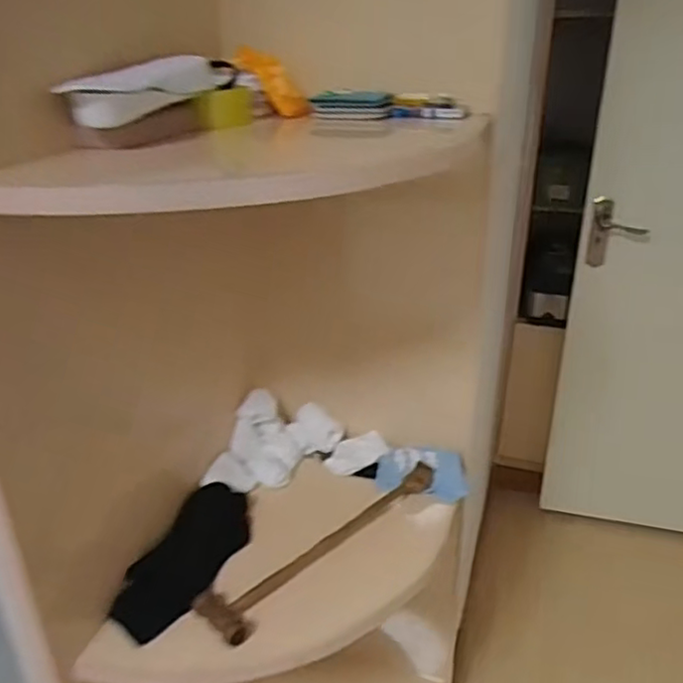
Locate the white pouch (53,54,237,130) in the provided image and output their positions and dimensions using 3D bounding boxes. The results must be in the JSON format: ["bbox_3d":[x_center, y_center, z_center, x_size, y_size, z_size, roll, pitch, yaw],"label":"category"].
[{"bbox_3d":[-0.214,-0.293,0.756,0.061,0.054,0.275,8,28,16],"label":"white pouch"}]

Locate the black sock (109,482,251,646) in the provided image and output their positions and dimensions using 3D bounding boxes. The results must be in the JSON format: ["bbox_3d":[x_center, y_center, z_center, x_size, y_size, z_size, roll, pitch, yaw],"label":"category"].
[{"bbox_3d":[-0.217,0.300,0.959,0.100,0.050,0.285,12,30,23],"label":"black sock"}]

